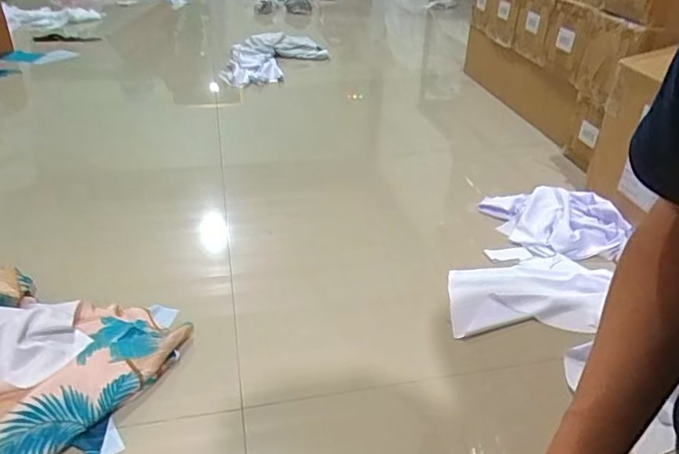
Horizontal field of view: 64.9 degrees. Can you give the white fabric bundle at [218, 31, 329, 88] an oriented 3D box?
[{"bbox_3d":[-0.194,-0.523,1.623,0.196,0.085,0.424,14,33,18],"label":"white fabric bundle"}]

